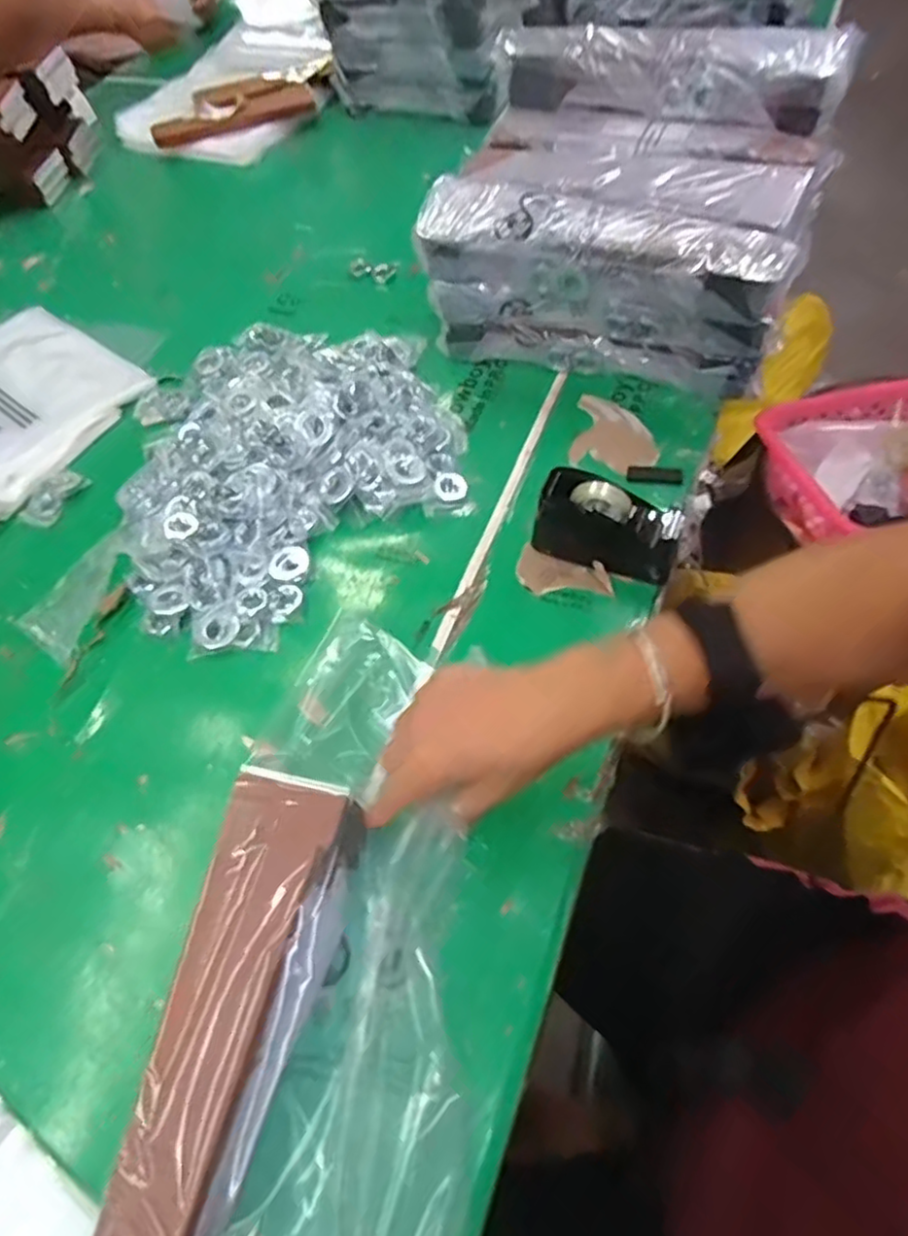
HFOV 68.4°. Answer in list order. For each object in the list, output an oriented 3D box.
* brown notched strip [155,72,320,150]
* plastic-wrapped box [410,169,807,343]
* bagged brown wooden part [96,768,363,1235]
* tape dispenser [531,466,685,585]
[{"bbox_3d":[-0.330,-0.759,0.999,0.243,0.037,0.096,-14,60,-2],"label":"brown notched strip"},{"bbox_3d":[0.127,-0.320,0.595,0.309,0.080,0.084,15,62,16],"label":"plastic-wrapped box"},{"bbox_3d":[-0.132,0.237,0.379,0.079,0.033,0.295,9,59,8],"label":"bagged brown wooden part"},{"bbox_3d":[0.123,-0.076,0.541,0.115,0.070,0.049,19,65,16],"label":"tape dispenser"}]

